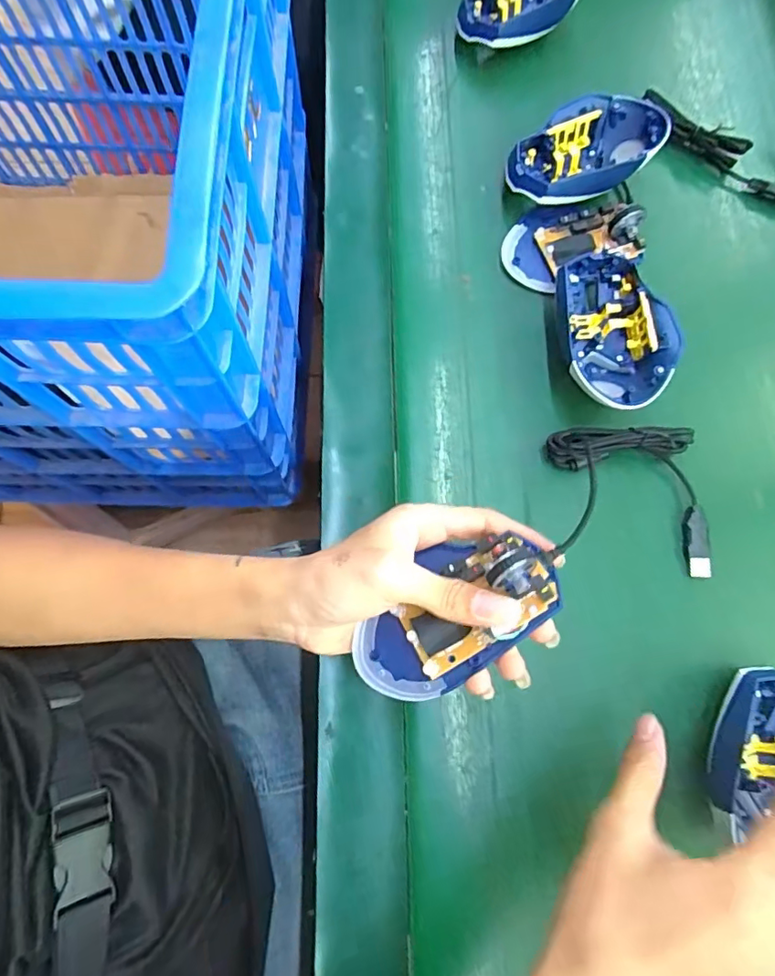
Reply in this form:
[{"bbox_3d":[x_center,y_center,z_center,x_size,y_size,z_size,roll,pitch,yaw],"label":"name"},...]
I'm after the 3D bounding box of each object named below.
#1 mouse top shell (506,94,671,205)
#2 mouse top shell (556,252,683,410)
[{"bbox_3d":[0.151,-0.256,0.415,0.118,0.041,0.070,-23,78,-13],"label":"mouse top shell"},{"bbox_3d":[0.158,-0.105,0.380,0.070,0.041,0.113,-4,74,-8],"label":"mouse top shell"}]

